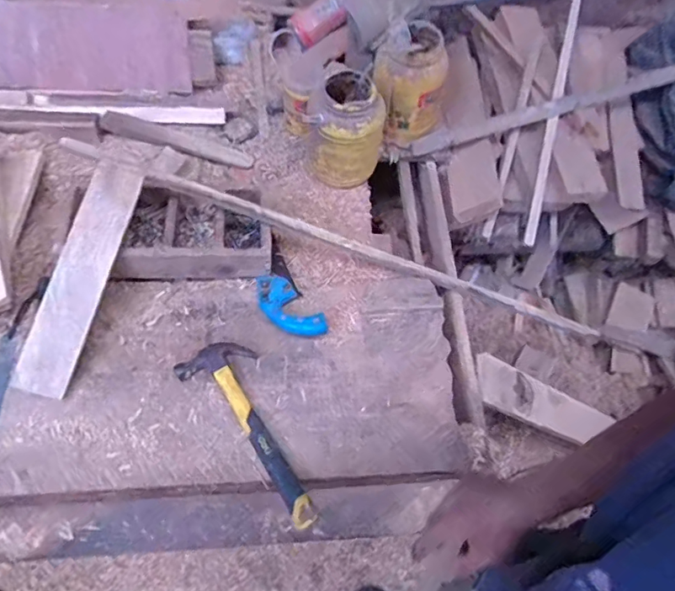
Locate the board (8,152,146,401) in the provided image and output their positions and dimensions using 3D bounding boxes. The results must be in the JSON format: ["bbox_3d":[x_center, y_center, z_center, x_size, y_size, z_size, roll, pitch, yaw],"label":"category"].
[{"bbox_3d":[-0.430,-0.035,0.837,0.081,0.021,0.396,17,82,-4],"label":"board"}]

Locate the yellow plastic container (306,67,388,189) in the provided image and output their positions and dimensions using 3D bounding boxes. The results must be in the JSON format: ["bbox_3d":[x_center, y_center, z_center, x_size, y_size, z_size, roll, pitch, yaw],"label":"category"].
[{"bbox_3d":[0.011,-0.334,1.059,0.164,0.232,0.127,4,54,0],"label":"yellow plastic container"}]

